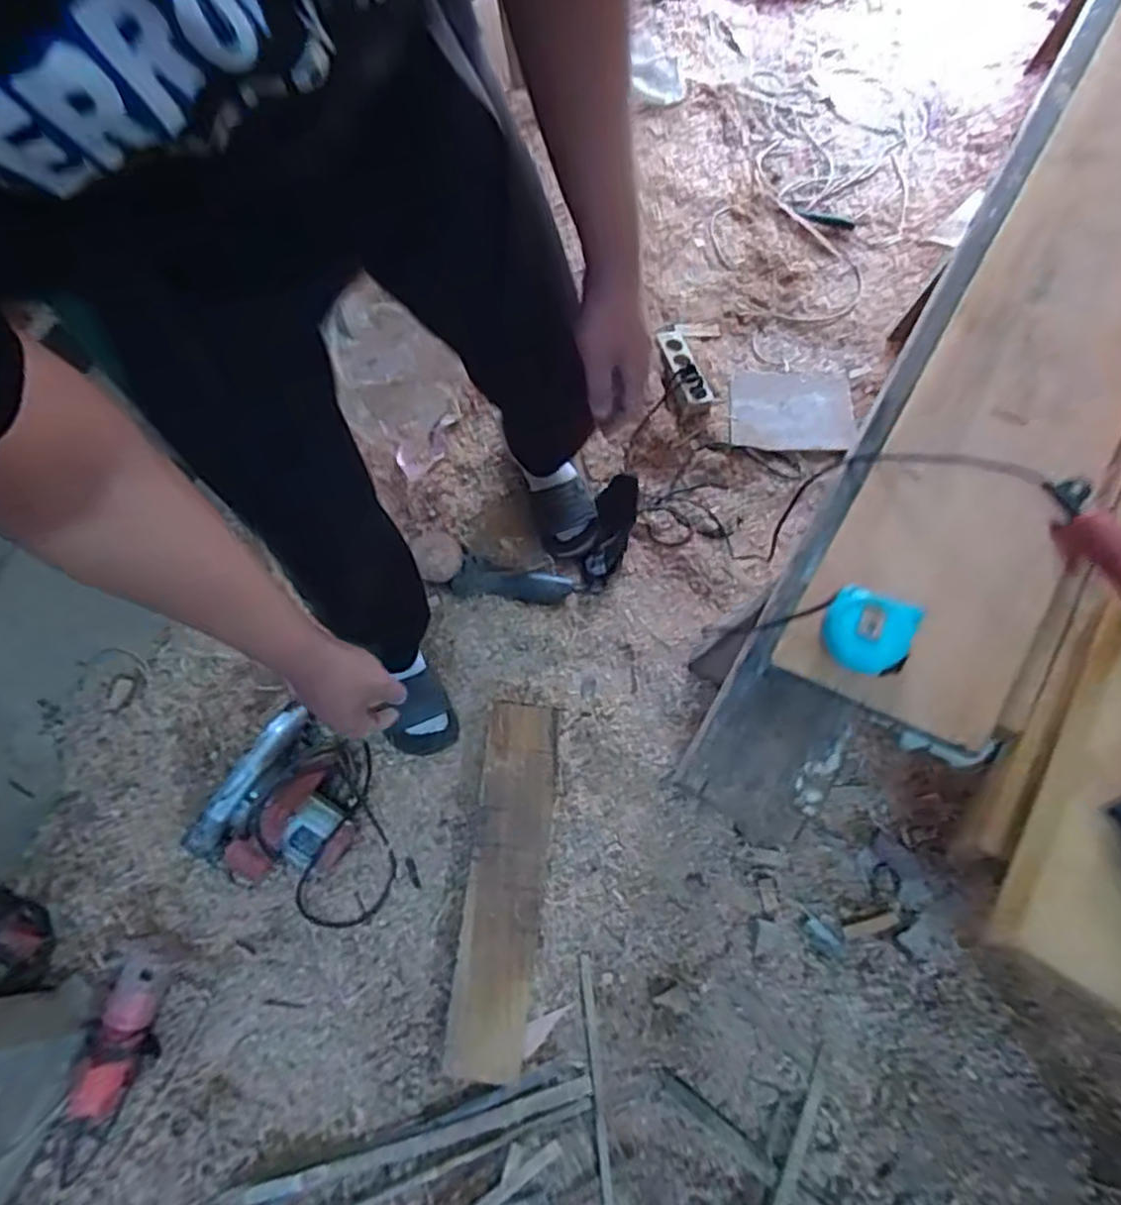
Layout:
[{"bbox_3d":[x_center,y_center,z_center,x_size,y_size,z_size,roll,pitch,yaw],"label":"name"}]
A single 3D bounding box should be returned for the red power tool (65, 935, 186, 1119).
[{"bbox_3d":[-0.661,0.644,1.033,0.102,0.088,0.249,5,72,2],"label":"red power tool"}]

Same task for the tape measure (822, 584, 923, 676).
[{"bbox_3d":[0.295,0.026,0.652,0.084,0.040,0.084,20,73,7],"label":"tape measure"}]

